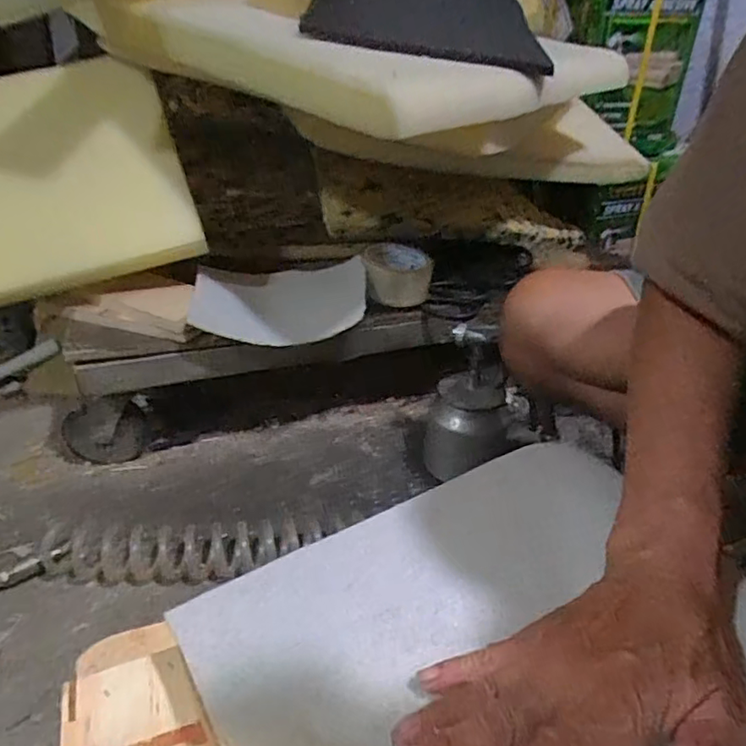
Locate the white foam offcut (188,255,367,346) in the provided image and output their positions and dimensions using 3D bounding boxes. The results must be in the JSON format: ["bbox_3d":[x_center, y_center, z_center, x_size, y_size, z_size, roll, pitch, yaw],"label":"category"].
[{"bbox_3d":[-0.112,-0.094,0.711,0.204,0.042,0.153,-3,32,-7],"label":"white foam offcut"}]

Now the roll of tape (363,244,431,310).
[{"bbox_3d":[0.033,-0.129,0.746,0.090,0.052,0.109,-2,32,-6],"label":"roll of tape"}]

